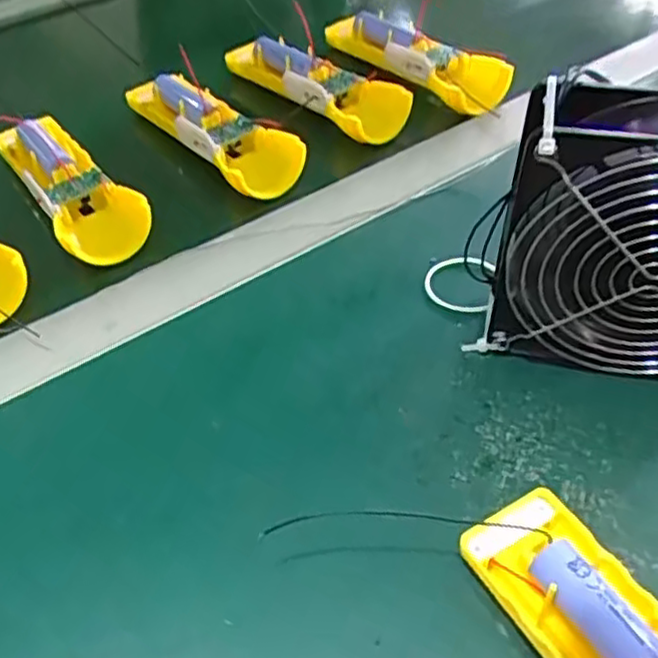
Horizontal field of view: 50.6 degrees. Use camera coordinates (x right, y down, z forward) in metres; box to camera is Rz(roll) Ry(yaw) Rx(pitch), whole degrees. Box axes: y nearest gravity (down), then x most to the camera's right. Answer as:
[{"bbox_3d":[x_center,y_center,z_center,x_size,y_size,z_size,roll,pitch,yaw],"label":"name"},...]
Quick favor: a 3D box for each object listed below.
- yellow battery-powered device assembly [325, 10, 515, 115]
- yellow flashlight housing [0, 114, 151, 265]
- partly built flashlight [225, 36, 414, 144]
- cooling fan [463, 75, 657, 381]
[{"bbox_3d":[0.064,-0.211,0.532,0.055,0.028,0.179,-33,56,-25],"label":"yellow battery-powered device assembly"},{"bbox_3d":[-0.164,-0.096,0.436,0.051,0.024,0.159,-28,52,-22],"label":"yellow flashlight housing"},{"bbox_3d":[-0.016,-0.181,0.507,0.168,0.025,0.046,35,57,29],"label":"partly built flashlight"},{"bbox_3d":[0.136,-0.036,0.298,0.129,0.124,0.053,10,48,11],"label":"cooling fan"}]

